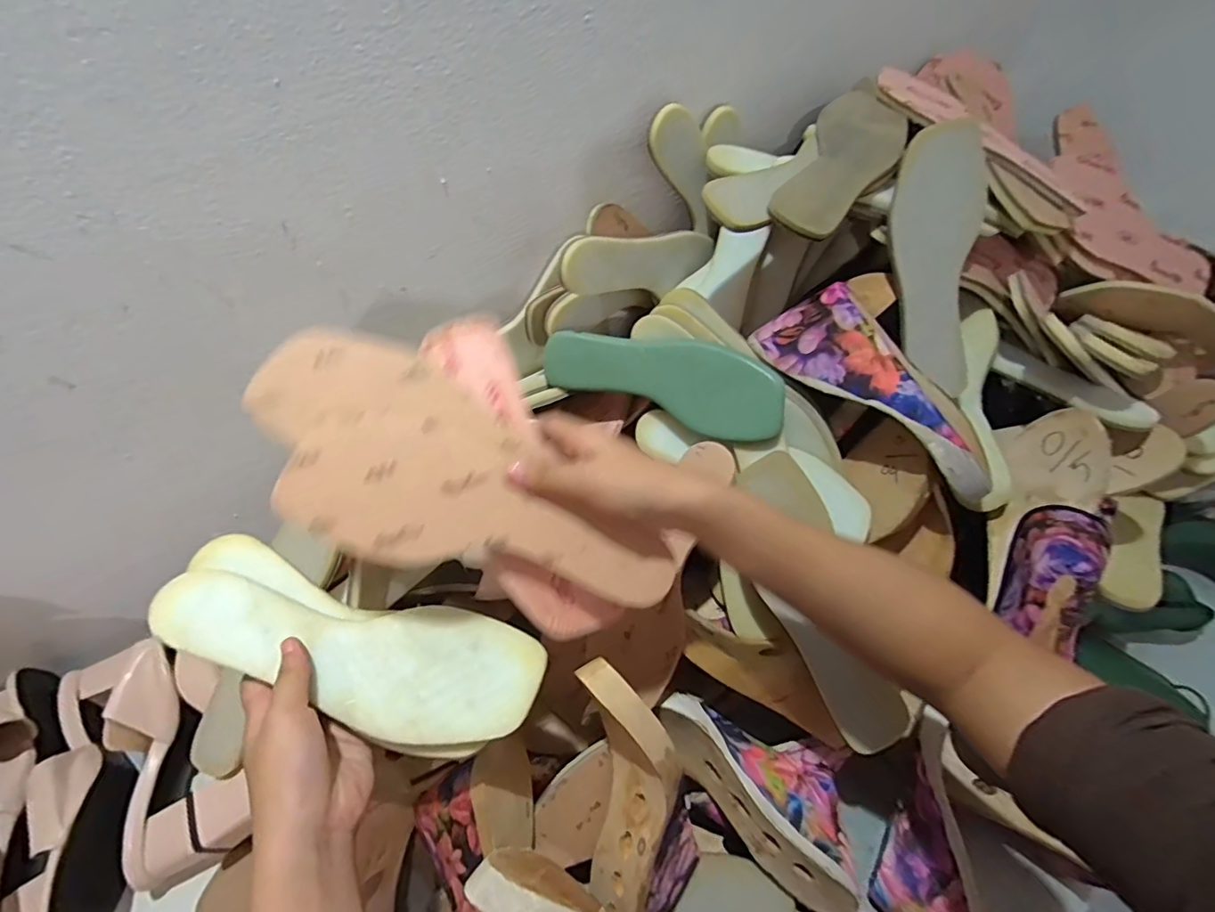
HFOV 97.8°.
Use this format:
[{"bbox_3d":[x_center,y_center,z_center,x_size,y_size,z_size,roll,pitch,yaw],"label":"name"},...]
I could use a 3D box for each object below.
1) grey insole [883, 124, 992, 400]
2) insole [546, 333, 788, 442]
[{"bbox_3d":[0.312,-0.180,0.494,0.096,0.231,0.024,-6,11,-5],"label":"grey insole"},{"bbox_3d":[0.052,-0.078,0.511,0.234,0.078,0.018,19,15,17],"label":"insole"}]

